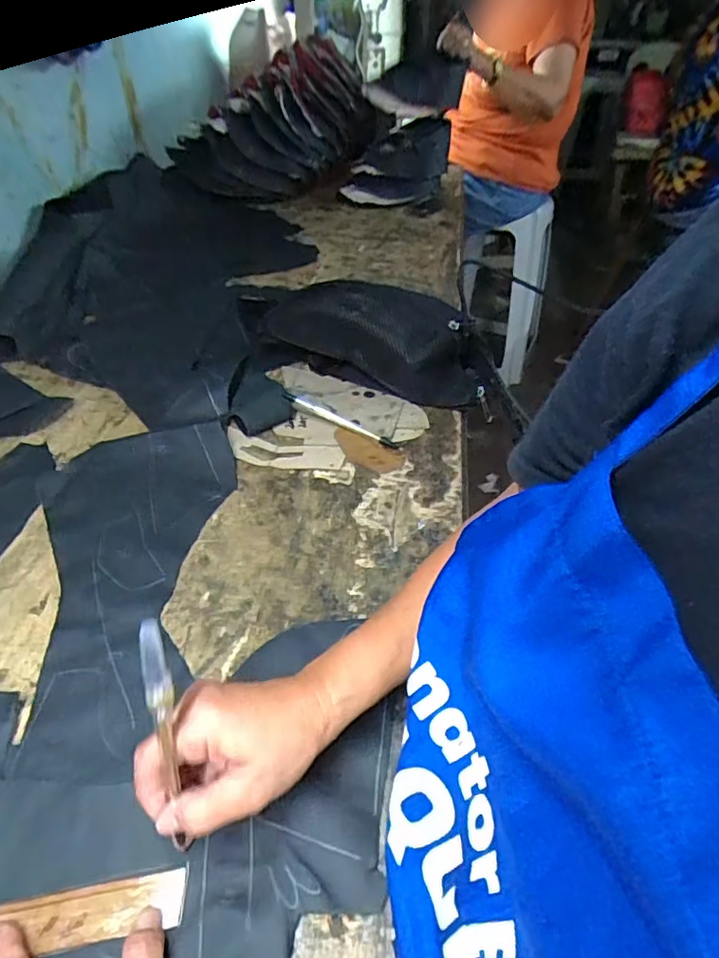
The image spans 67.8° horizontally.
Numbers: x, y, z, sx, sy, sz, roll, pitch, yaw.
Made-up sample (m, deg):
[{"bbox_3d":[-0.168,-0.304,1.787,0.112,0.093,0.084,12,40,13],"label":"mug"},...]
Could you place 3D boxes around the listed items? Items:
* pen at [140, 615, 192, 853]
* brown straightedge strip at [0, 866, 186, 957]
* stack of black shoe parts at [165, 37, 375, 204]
[{"bbox_3d":[-0.098,0.137,0.273,0.011,0.152,0.012,1,22,-1],"label":"pen"},{"bbox_3d":[-0.164,0.238,0.288,0.133,0.004,0.026,-6,46,-9],"label":"brown straightedge strip"},{"bbox_3d":[-0.164,-0.659,1.020,0.384,0.262,0.127,-13,48,-14],"label":"stack of black shoe parts"}]

